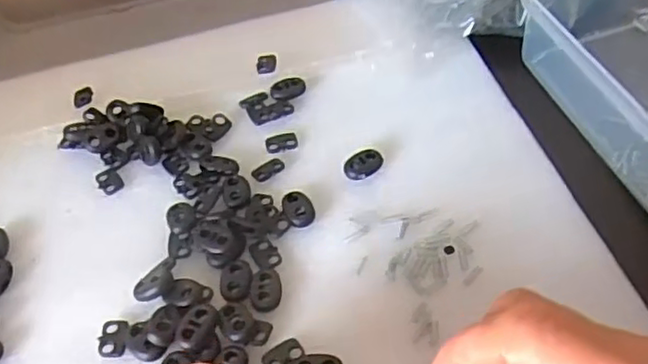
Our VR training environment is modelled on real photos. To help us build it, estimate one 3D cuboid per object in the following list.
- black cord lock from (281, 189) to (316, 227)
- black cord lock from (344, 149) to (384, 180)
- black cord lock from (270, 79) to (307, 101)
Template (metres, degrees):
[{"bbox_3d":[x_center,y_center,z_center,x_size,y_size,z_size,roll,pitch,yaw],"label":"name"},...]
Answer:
[{"bbox_3d":[-0.013,0.013,0.339,0.015,0.005,0.022,-16,51,-7],"label":"black cord lock"},{"bbox_3d":[0.021,-0.010,0.353,0.021,0.005,0.015,-31,55,-19],"label":"black cord lock"},{"bbox_3d":[-0.022,-0.057,0.402,0.021,0.004,0.015,-14,51,-6],"label":"black cord lock"}]

